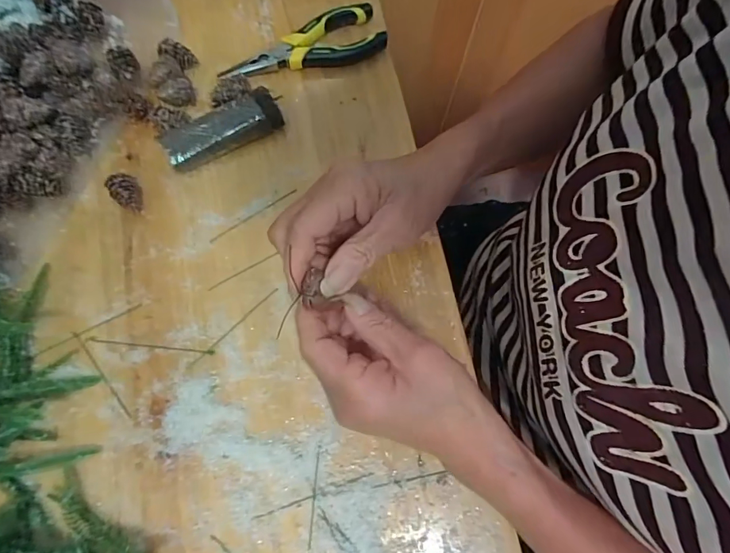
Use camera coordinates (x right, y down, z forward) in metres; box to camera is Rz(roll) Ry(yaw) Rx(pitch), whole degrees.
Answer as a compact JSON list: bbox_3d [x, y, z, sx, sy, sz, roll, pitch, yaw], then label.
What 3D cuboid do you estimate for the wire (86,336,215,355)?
[{"bbox_3d":[-0.173,0.056,0.335,0.104,0.004,0.004,7,75,1],"label":"wire"}]

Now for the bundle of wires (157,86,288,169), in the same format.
[{"bbox_3d":[-0.127,-0.131,0.373,0.103,0.025,0.035,-25,77,-8],"label":"bundle of wires"}]

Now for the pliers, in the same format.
[{"bbox_3d":[-0.059,-0.217,0.399,0.154,0.019,0.053,-21,76,-7],"label":"pliers"}]

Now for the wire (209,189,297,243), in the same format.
[{"bbox_3d":[-0.098,-0.055,0.366,0.086,0.004,0.004,-34,78,-10],"label":"wire"}]

